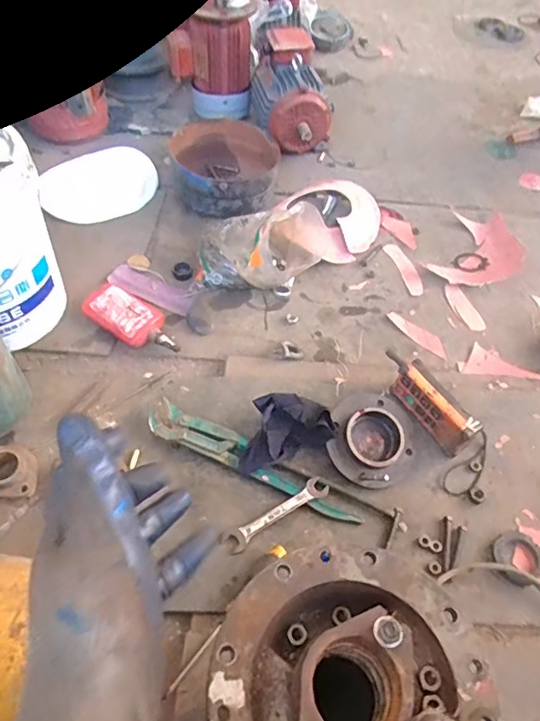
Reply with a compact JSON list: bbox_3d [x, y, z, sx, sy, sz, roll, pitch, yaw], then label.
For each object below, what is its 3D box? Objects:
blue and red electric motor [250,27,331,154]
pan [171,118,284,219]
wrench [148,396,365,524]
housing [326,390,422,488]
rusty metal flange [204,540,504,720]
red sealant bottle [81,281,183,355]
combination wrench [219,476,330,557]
[{"bbox_3d":[0.045,-0.702,1.369,0.170,0.200,0.251,-10,53,-11],"label":"blue and red electric motor"},{"bbox_3d":[-0.108,-0.450,1.265,0.261,0.122,0.252,2,51,-2],"label":"pan"},{"bbox_3d":[-0.033,0.164,0.852,0.376,0.023,0.063,25,54,16],"label":"wrench"},{"bbox_3d":[0.175,0.125,0.868,0.161,0.037,0.161,5,68,-12],"label":"housing"},{"bbox_3d":[0.071,0.281,0.451,0.234,0.100,0.230,5,51,0],"label":"rusty metal flange"},{"bbox_3d":[-0.261,-0.077,1.020,0.199,0.049,0.090,28,55,17],"label":"red sealant bottle"},{"bbox_3d":[0.010,0.230,0.799,0.176,0.008,0.038,-26,57,-22],"label":"combination wrench"}]

